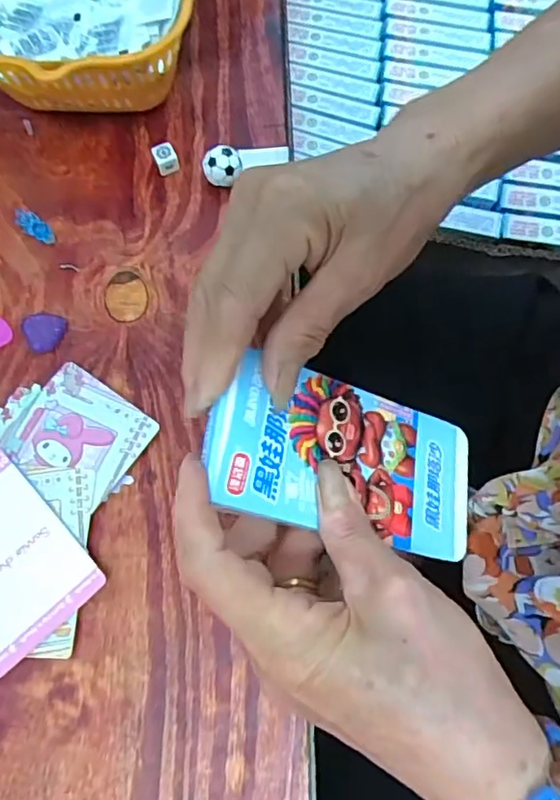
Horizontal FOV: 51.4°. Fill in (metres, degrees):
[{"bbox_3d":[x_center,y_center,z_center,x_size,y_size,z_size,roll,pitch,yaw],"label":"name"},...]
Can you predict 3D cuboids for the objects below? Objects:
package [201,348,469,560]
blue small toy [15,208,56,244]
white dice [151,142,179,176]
[{"bbox_3d":[0.030,0.025,0.248,0.123,0.011,0.066,14,73,-22],"label":"package"},{"bbox_3d":[-0.140,-0.100,0.331,0.030,0.008,0.012,40,77,10],"label":"blue small toy"},{"bbox_3d":[-0.067,-0.142,0.341,0.012,0.014,0.013,-24,76,-7],"label":"white dice"}]

